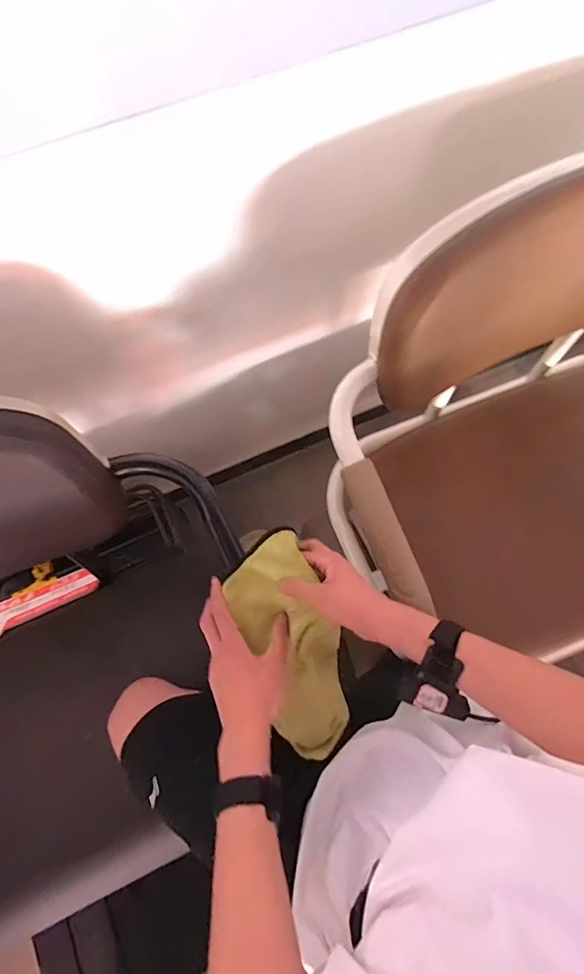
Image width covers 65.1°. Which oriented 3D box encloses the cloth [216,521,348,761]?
[{"bbox_3d":[0.001,0.198,0.577,0.109,0.086,0.300,-19,108,-5],"label":"cloth"}]

